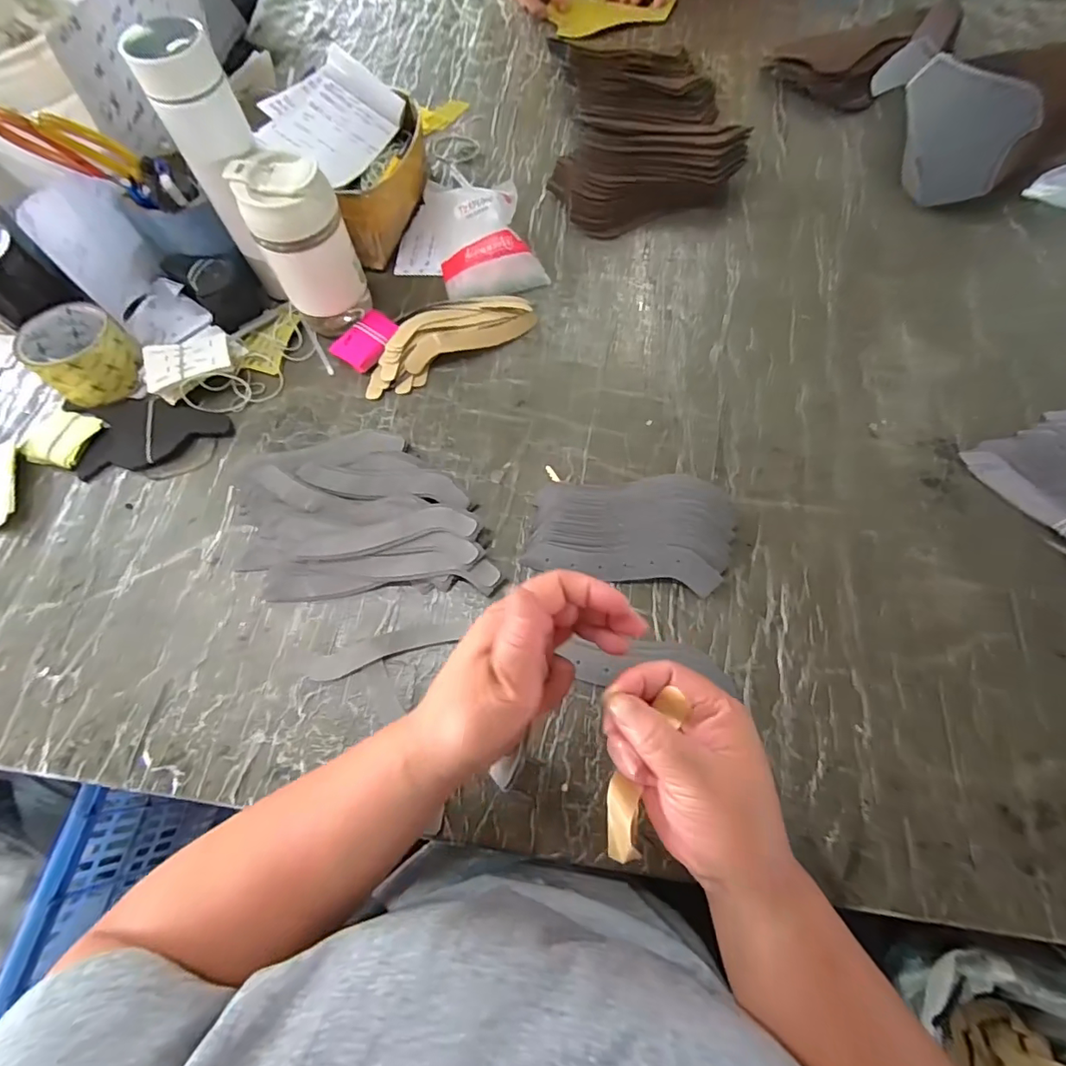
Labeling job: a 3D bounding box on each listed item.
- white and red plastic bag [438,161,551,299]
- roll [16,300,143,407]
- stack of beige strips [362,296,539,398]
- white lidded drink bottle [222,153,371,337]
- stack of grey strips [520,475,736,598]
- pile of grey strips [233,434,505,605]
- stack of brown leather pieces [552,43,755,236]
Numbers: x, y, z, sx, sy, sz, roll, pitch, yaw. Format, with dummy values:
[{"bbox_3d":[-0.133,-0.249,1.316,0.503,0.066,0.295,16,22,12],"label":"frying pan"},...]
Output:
[{"bbox_3d":[-0.053,-0.356,0.600,0.118,0.046,0.164,-8,67,-1],"label":"white and red plastic bag"},{"bbox_3d":[-0.458,-0.183,0.526,0.085,0.057,0.089,-1,67,2],"label":"roll"},{"bbox_3d":[-0.095,-0.211,0.553,0.194,0.026,0.065,-30,69,-10],"label":"stack of beige strips"},{"bbox_3d":[-0.218,-0.276,0.508,0.079,0.154,0.077,-26,68,-9],"label":"white lidded drink bottle"},{"bbox_3d":[0.089,-0.008,0.459,0.174,0.022,0.106,8,67,5],"label":"stack of grey strips"},{"bbox_3d":[-0.154,-0.018,0.469,0.228,0.024,0.150,-3,67,1],"label":"pile of grey strips"},{"bbox_3d":[0.141,-0.531,0.663,0.223,0.057,0.331,-2,67,1],"label":"stack of brown leather pieces"}]

